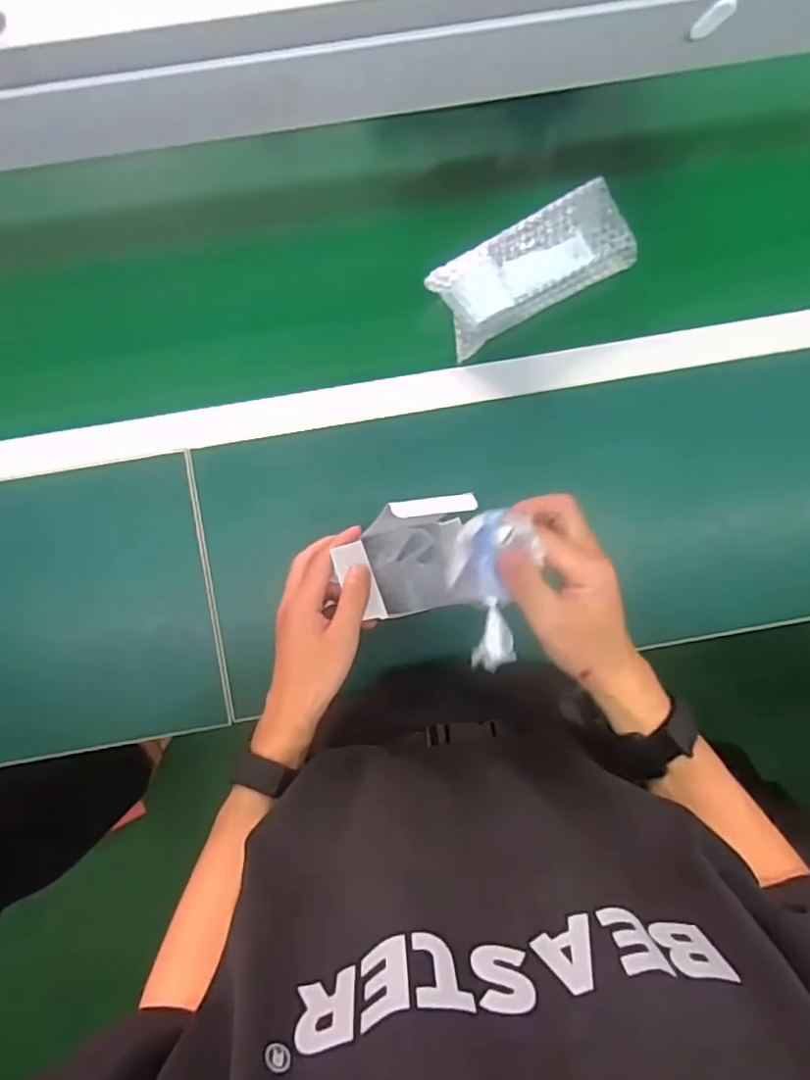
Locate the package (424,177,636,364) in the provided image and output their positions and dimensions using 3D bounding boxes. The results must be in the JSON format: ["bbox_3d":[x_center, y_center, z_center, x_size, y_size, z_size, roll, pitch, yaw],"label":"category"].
[{"bbox_3d":[0.134,-0.286,0.656,0.205,0.048,0.091,-29,89,1],"label":"package"}]

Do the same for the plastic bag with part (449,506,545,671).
[{"bbox_3d":[0.053,0.029,0.371,0.049,0.032,0.094,0,106,1],"label":"plastic bag with part"}]

